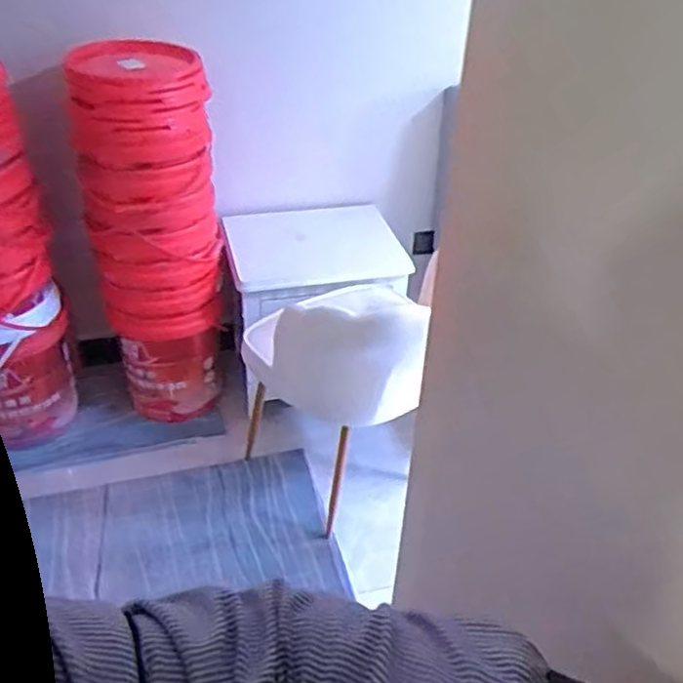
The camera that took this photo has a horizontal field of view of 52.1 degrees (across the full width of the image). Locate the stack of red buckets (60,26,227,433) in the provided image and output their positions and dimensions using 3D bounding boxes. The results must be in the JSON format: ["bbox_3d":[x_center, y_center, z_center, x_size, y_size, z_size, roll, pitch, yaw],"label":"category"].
[{"bbox_3d":[-0.456,-0.245,1.790,0.300,0.896,0.297,-1,37,-4],"label":"stack of red buckets"}]

